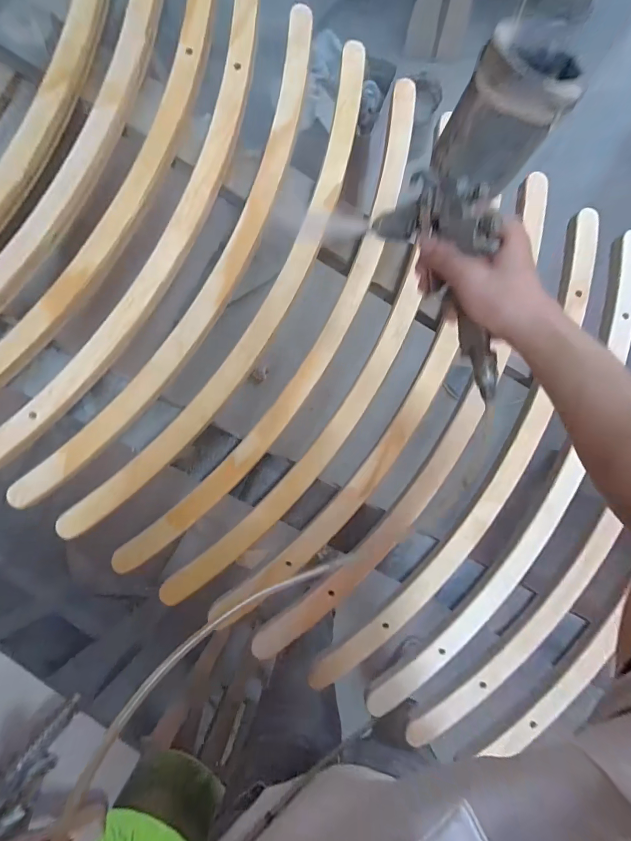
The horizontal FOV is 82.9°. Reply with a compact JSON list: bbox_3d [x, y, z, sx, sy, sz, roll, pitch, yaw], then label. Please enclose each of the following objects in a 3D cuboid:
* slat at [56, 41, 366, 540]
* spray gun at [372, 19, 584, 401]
[{"bbox_3d":[-0.107,-0.185,0.549,0.124,0.017,0.850,30,88,4],"label":"slat"},{"bbox_3d":[0.129,-0.174,0.314,0.132,0.081,0.257,3,112,2],"label":"spray gun"}]

